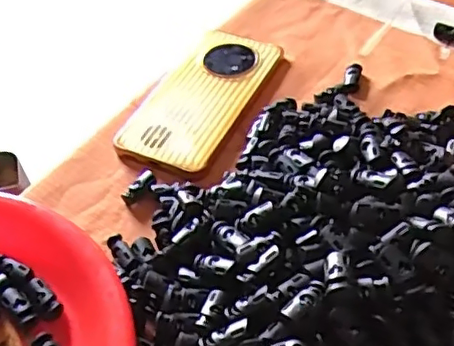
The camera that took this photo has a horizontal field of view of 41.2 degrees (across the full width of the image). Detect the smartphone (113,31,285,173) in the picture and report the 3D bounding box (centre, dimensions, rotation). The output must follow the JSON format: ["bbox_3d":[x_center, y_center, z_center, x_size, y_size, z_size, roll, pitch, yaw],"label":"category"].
[{"bbox_3d":[-0.018,-0.063,0.485,0.072,0.008,0.156,19,51,19],"label":"smartphone"}]

